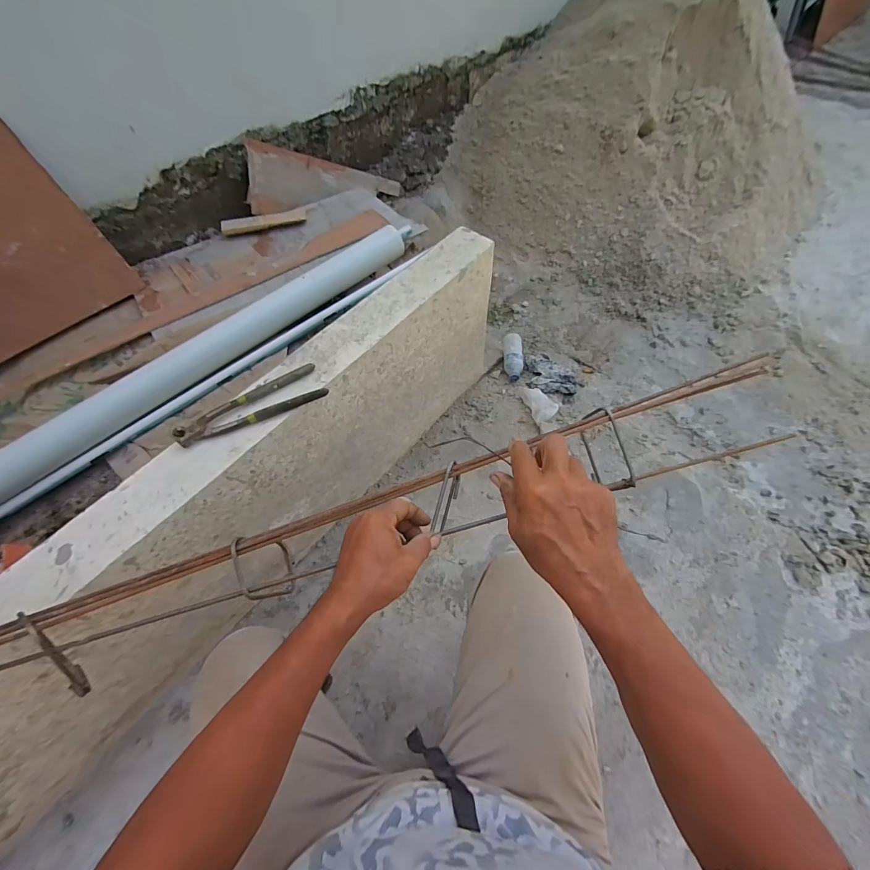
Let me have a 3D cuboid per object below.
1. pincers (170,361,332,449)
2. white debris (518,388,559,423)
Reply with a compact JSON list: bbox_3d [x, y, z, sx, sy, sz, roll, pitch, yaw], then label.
[{"bbox_3d":[-0.275,-0.043,0.566,0.214,0.020,0.067,-31,64,-16],"label":"pincers"},{"bbox_3d":[0.306,-0.107,1.077,0.092,0.053,0.136,-18,62,-9],"label":"white debris"}]

